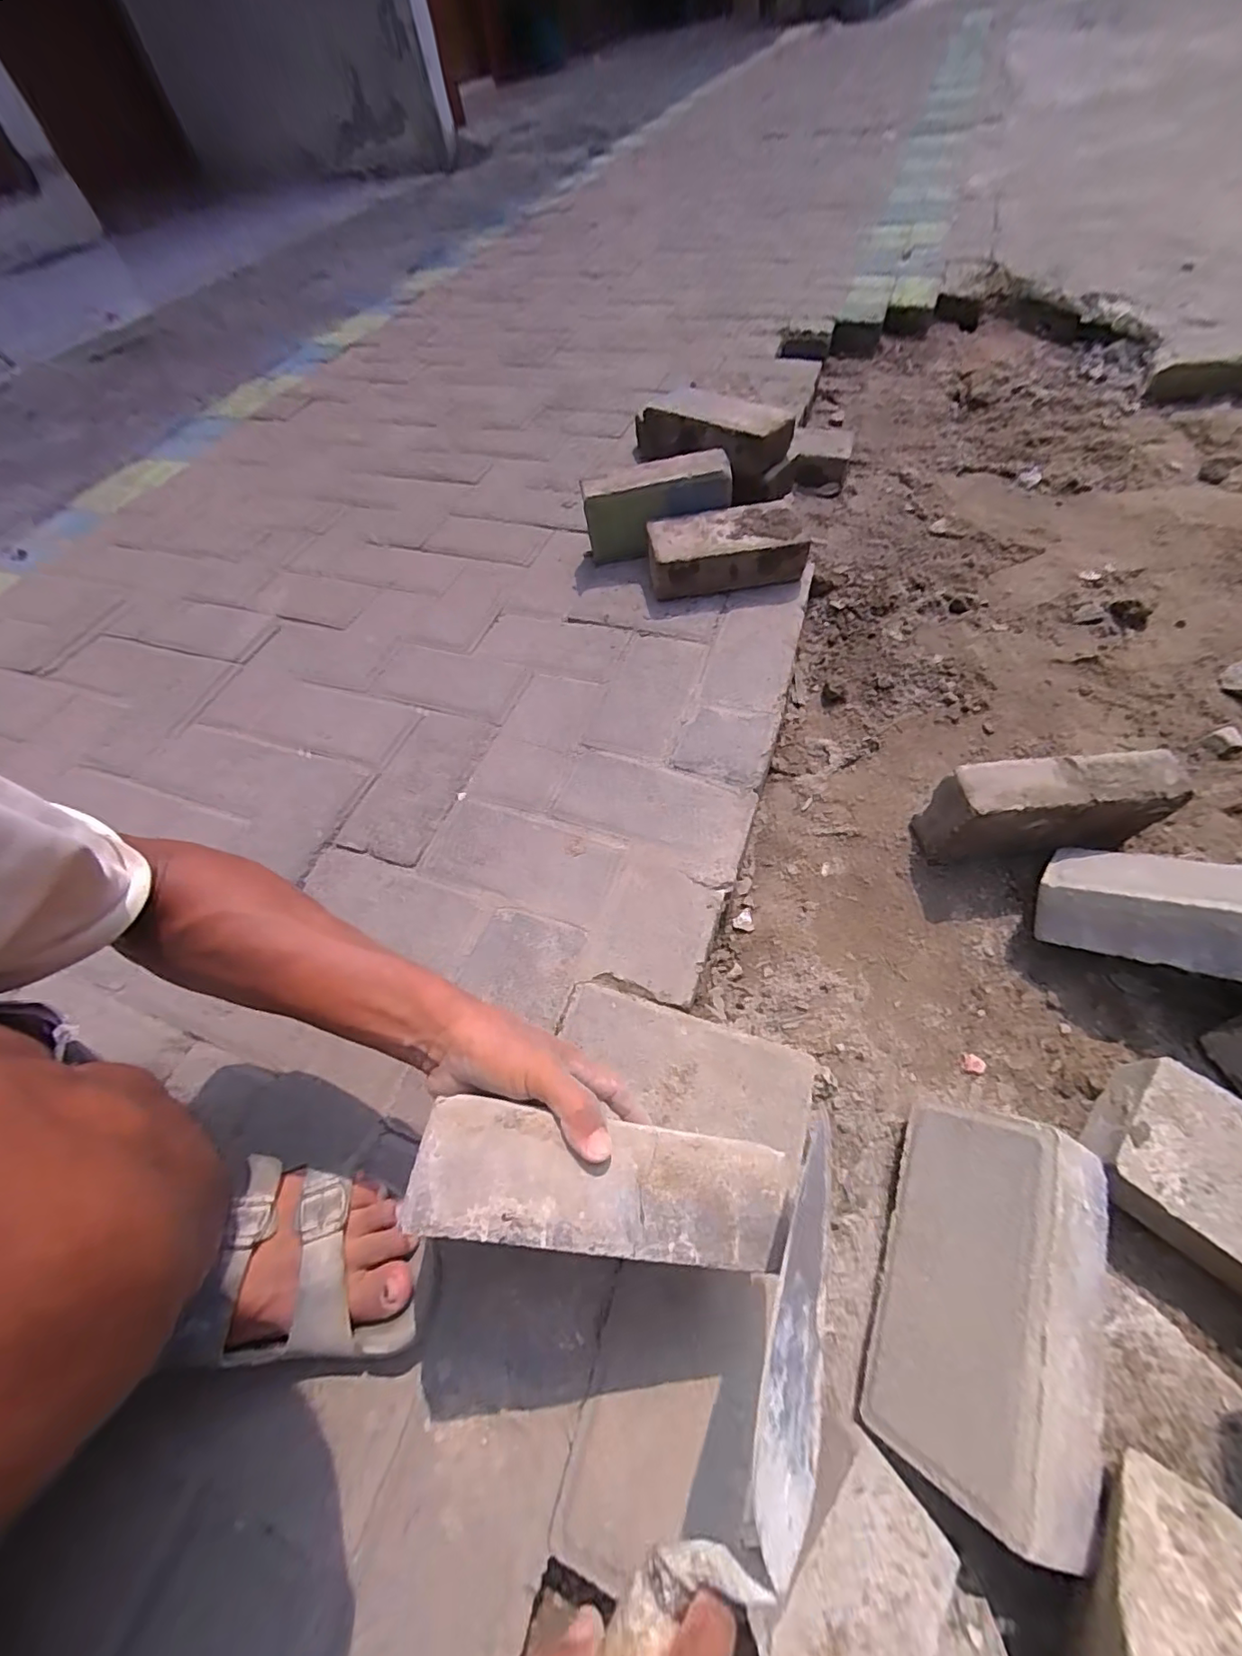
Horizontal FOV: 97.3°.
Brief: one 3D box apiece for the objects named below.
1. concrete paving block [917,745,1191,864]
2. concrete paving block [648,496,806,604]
[{"bbox_3d":[0.421,-0.016,0.551,0.210,0.106,0.059,-4,58,2],"label":"concrete paving block"},{"bbox_3d":[0.143,-0.383,0.764,0.209,0.072,0.098,-8,58,-1],"label":"concrete paving block"}]

